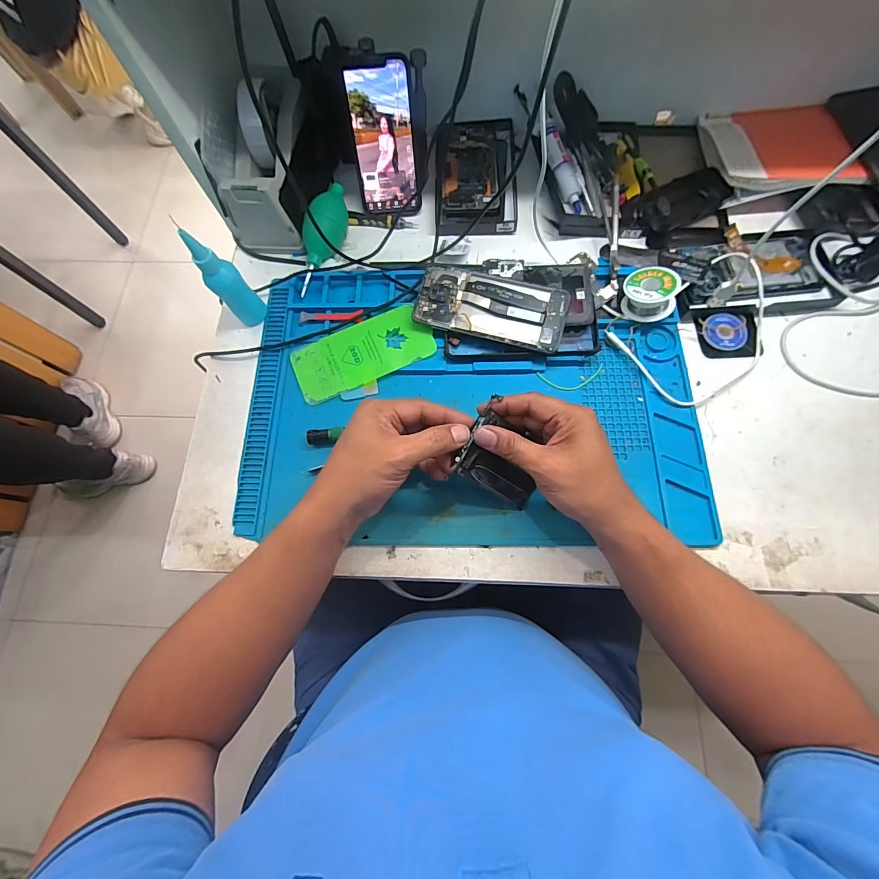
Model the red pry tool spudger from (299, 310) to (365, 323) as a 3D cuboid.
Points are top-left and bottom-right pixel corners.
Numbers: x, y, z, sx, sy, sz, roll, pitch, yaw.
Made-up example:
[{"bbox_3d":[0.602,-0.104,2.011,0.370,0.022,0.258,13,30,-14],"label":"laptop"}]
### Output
[{"bbox_3d":[-0.127,-0.146,0.462,0.073,0.005,0.018,0,74,2],"label":"red pry tool spudger"}]

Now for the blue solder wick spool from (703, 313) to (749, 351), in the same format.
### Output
[{"bbox_3d":[0.319,-0.121,0.436,0.043,0.009,0.045,0,74,1],"label":"blue solder wick spool"}]

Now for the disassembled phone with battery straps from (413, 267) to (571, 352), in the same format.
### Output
[{"bbox_3d":[0.055,-0.146,0.429,0.161,0.006,0.073,14,82,7],"label":"disassembled phone with battery straps"}]

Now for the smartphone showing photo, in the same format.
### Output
[{"bbox_3d":[-0.064,-0.347,0.457,0.072,0.144,0.014,-5,45,-1],"label":"smartphone showing photo"}]

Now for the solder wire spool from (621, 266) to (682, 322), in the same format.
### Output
[{"bbox_3d":[0.232,-0.160,0.432,0.054,0.037,0.054,-9,59,15],"label":"solder wire spool"}]

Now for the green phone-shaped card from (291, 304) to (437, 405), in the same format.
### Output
[{"bbox_3d":[-0.087,-0.100,0.442,0.154,0.005,0.074,-24,74,-4],"label":"green phone-shaped card"}]

